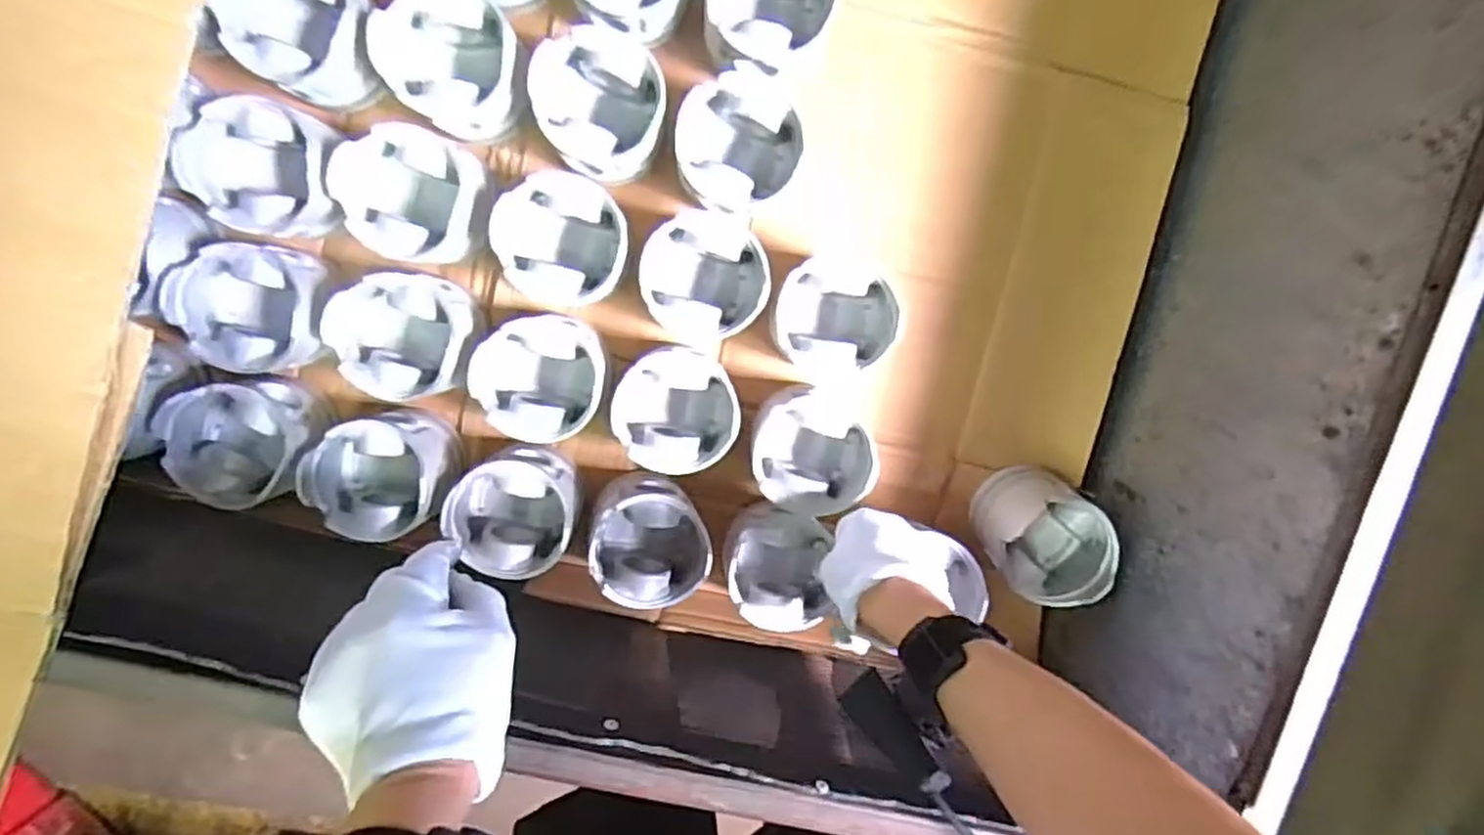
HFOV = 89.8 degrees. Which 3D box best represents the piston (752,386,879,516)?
[{"bbox_3d":[0.053,0.026,0.598,0.094,0.056,0.100,-36,99,2],"label":"piston"}]

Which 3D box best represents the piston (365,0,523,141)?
[{"bbox_3d":[-0.208,-0.261,0.550,0.101,0.070,0.096,-1,99,-4],"label":"piston"}]

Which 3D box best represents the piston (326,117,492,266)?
[{"bbox_3d":[-0.242,-0.165,0.558,0.108,0.062,0.095,15,97,-6],"label":"piston"}]

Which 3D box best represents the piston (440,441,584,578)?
[{"bbox_3d":[-0.176,0.070,0.595,0.088,0.089,0.089,-1,99,-4],"label":"piston"}]

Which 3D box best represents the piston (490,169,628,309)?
[{"bbox_3d":[-0.134,-0.134,0.573,0.093,0.072,0.093,-1,99,-4],"label":"piston"}]

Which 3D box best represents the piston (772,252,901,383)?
[{"bbox_3d":[0.075,-0.081,0.589,0.100,0.054,0.093,-1,99,-4],"label":"piston"}]

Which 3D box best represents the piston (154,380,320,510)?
[{"bbox_3d":[-0.387,0.018,0.586,0.097,0.071,0.099,-1,99,-4],"label":"piston"}]

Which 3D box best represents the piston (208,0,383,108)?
[{"bbox_3d":[-0.311,-0.280,0.538,0.106,0.061,0.092,32,95,-8],"label":"piston"}]

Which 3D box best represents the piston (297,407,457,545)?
[{"bbox_3d":[-0.281,0.044,0.597,0.095,0.082,0.092,-1,99,-4],"label":"piston"}]

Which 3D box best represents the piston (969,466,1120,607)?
[{"bbox_3d":[0.250,0.099,0.624,0.094,0.077,0.094,-1,99,-4],"label":"piston"}]

